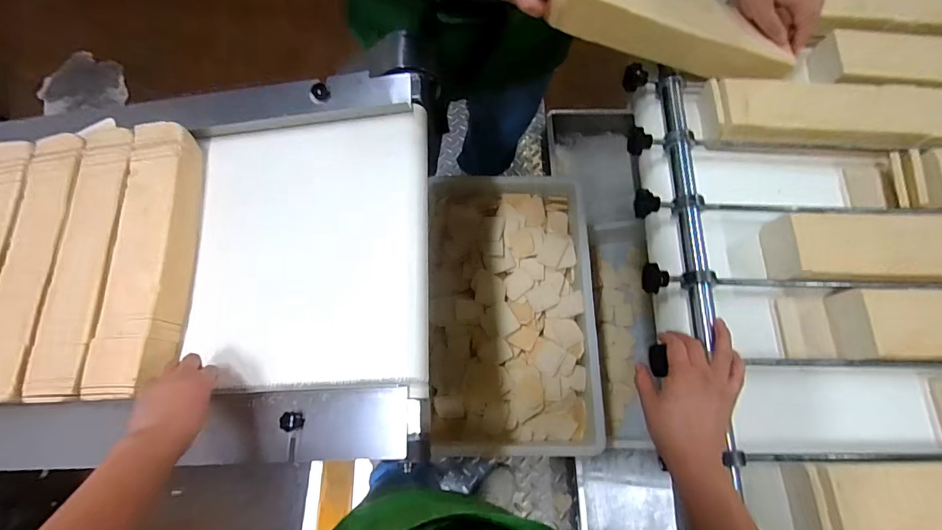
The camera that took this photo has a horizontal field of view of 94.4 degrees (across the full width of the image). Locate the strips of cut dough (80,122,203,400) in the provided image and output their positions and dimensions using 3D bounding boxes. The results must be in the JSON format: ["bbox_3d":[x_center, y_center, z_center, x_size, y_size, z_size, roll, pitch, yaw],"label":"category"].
[{"bbox_3d":[-0.439,-0.024,0.598,0.090,0.048,0.387,-4,71,-2],"label":"strips of cut dough"}]

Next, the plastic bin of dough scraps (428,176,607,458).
[{"bbox_3d":[0.089,0.088,1.069,0.394,0.181,0.653,0,71,-1],"label":"plastic bin of dough scraps"}]

